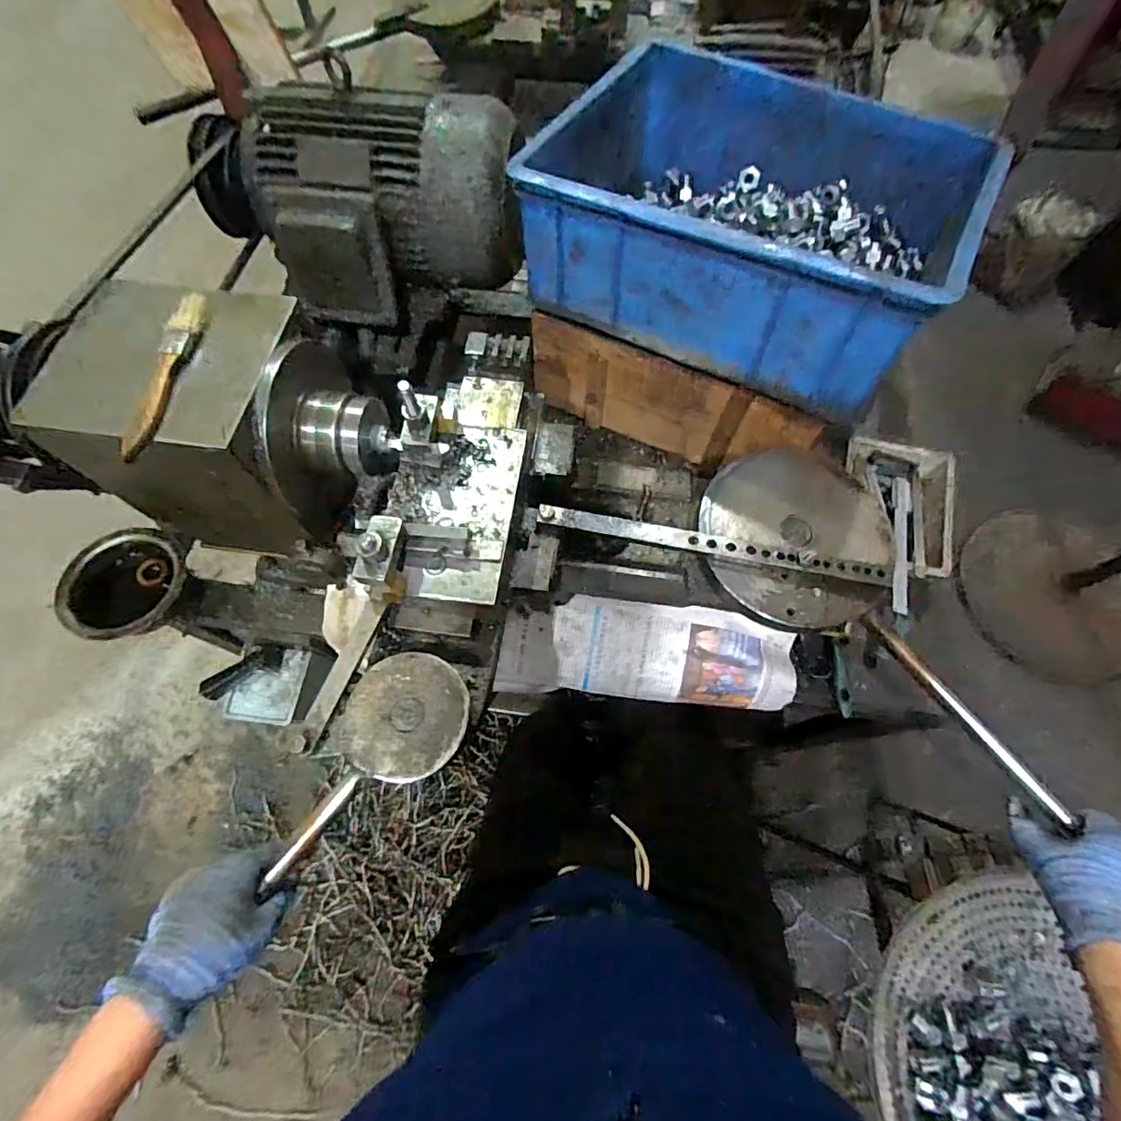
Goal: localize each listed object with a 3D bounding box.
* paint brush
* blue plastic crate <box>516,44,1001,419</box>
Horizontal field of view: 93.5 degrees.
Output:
[{"bbox_3d":[-0.303,-0.144,0.402,0.028,0.015,0.150,6,66,4],"label":"paint brush"},{"bbox_3d":[0.202,-0.361,0.553,0.395,0.137,0.299,26,69,12],"label":"blue plastic crate"}]

